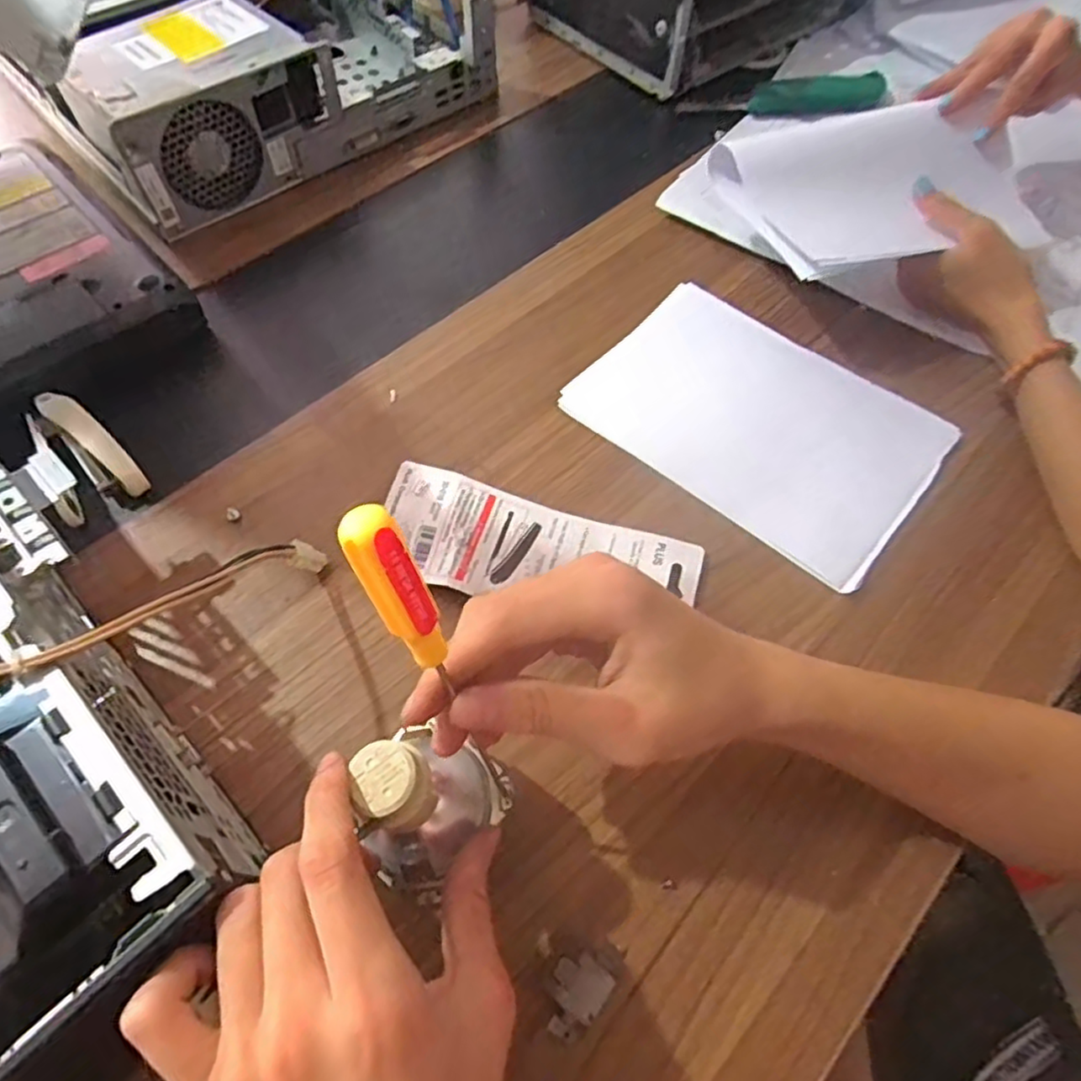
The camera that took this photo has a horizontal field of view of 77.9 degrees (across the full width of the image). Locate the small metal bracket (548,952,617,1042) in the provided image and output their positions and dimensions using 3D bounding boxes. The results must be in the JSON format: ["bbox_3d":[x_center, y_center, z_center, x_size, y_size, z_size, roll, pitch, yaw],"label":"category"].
[{"bbox_3d":[0.014,0.188,0.277,0.024,0.007,0.030,38,66,19],"label":"small metal bracket"}]

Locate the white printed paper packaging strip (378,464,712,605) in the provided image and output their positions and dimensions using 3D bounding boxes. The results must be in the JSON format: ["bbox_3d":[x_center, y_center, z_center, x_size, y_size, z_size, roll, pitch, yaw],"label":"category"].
[{"bbox_3d":[-0.003,0.008,0.375,0.180,0.008,0.068,17,60,5],"label":"white printed paper packaging strip"}]

